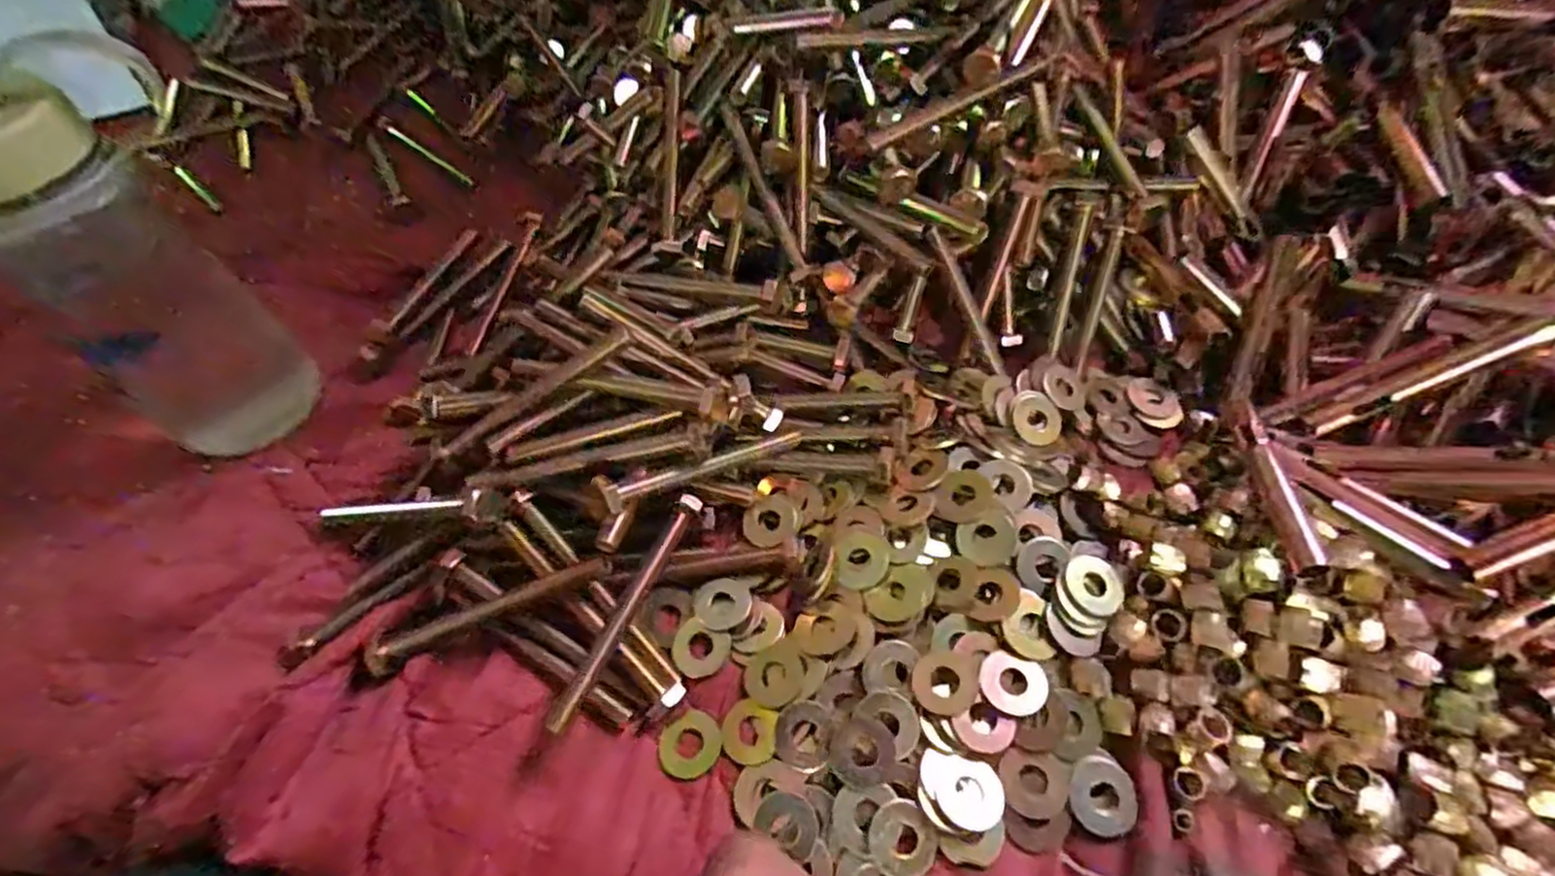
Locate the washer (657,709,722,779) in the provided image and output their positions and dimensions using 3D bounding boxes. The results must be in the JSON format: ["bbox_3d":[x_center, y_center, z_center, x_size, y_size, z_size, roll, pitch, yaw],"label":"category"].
[{"bbox_3d":[-0.034,0.117,0.270,0.023,0.004,0.024,-1,58,2],"label":"washer"}]

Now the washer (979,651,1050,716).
[{"bbox_3d":[0.090,0.093,0.266,0.024,0.004,0.021,17,60,13],"label":"washer"}]

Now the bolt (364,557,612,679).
[{"bbox_3d":[-0.116,0.070,0.282,0.103,0.010,0.015,-23,59,4],"label":"bolt"}]

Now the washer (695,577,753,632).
[{"bbox_3d":[-0.023,0.070,0.297,0.023,0.004,0.022,-1,58,2],"label":"washer"}]

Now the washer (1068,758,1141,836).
[{"bbox_3d":[0.117,0.129,0.252,0.023,0.004,0.025,-1,58,2],"label":"washer"}]

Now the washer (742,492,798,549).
[{"bbox_3d":[-0.003,0.036,0.319,0.023,0.004,0.027,13,59,11],"label":"washer"}]

